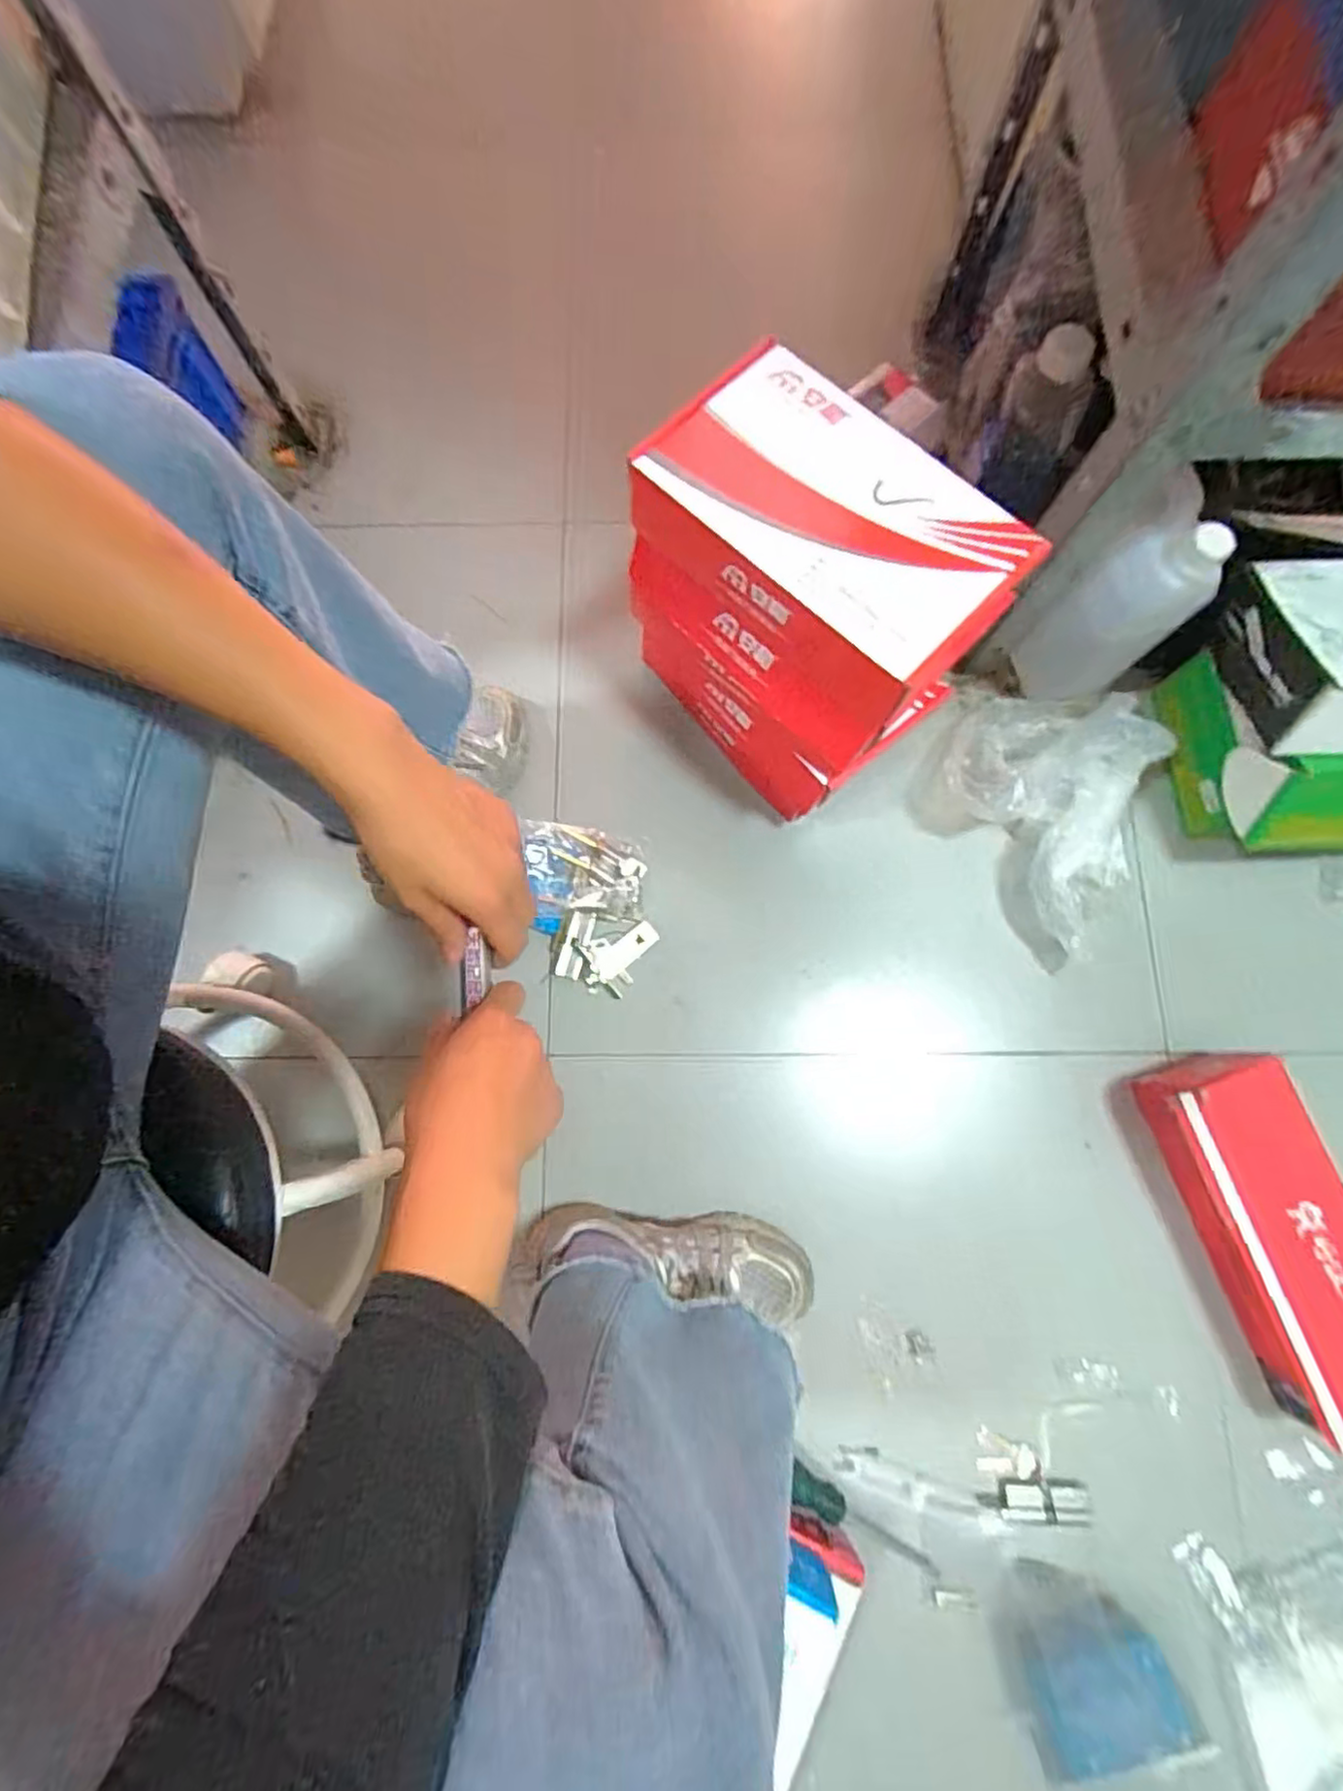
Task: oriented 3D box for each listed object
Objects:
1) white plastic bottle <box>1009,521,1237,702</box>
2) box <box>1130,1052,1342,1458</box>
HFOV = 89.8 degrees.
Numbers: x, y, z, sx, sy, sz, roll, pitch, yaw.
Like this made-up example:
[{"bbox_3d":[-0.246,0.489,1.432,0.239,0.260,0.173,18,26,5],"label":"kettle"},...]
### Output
[{"bbox_3d":[0.400,-0.258,0.619,0.096,0.211,0.070,1,78,1],"label":"white plastic bottle"},{"bbox_3d":[0.514,0.290,0.573,0.105,0.088,0.294,-17,78,-3],"label":"box"}]

